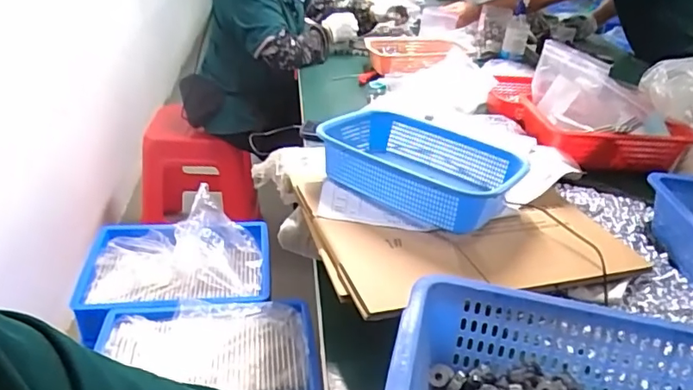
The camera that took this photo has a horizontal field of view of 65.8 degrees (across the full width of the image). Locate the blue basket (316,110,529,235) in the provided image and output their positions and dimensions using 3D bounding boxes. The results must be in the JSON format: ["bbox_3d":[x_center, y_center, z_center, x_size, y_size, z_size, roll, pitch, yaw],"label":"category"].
[{"bbox_3d":[0.109,-0.042,0.801,0.283,0.078,0.194,22,34,27],"label":"blue basket"}]

